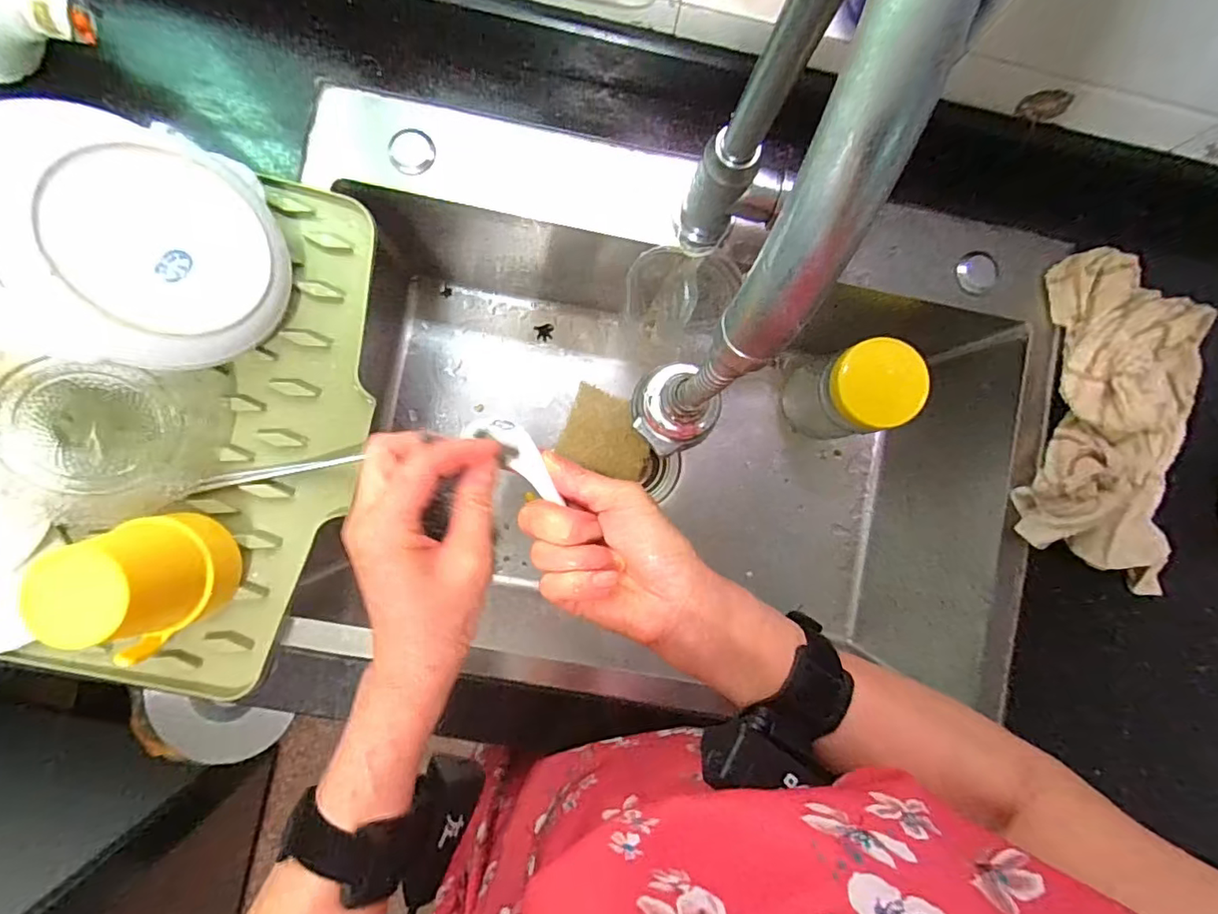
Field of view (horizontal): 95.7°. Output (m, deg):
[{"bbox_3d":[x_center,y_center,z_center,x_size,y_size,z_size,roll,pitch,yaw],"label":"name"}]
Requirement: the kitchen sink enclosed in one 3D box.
[{"bbox_3d":[0.044,-0.026,0.550,0.619,0.212,0.396,10,87,-3],"label":"kitchen sink"}]

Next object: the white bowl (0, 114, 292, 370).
[{"bbox_3d":[-0.302,-0.135,0.369,0.149,0.046,0.144,-2,93,-42],"label":"white bowl"}]

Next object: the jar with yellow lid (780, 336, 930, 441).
[{"bbox_3d":[0.241,-0.065,0.570,0.073,0.168,0.087,-8,88,-4],"label":"jar with yellow lid"}]

